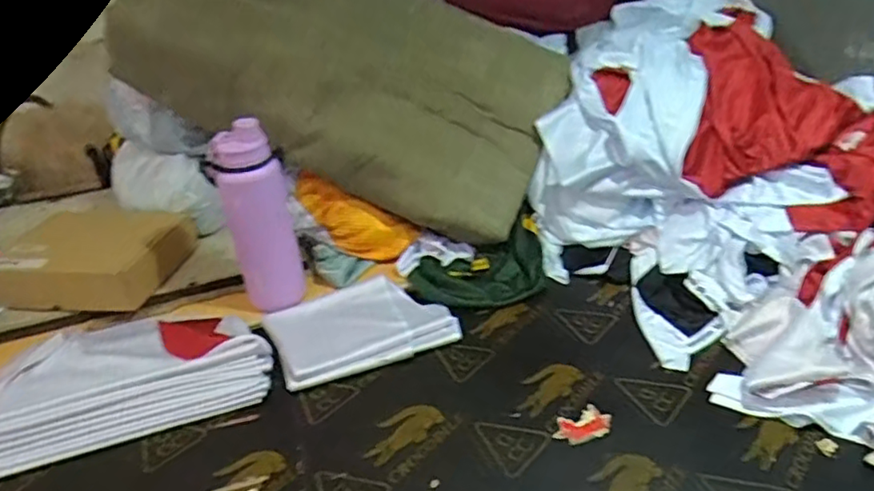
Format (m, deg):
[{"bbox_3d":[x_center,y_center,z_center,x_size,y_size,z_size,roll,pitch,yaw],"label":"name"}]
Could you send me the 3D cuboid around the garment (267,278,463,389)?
[{"bbox_3d":[-0.115,0.115,0.948,0.262,0.032,0.181,-16,32,-18],"label":"garment"}]

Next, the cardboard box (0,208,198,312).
[{"bbox_3d":[-0.583,0.025,1.063,0.282,0.096,0.202,0,31,8],"label":"cardboard box"}]

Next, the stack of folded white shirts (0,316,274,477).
[{"bbox_3d":[-0.425,0.163,0.856,0.365,0.042,0.249,-14,31,-16],"label":"stack of folded white shirts"}]

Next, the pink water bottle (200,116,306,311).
[{"bbox_3d":[-0.274,-0.039,0.942,0.097,0.283,0.083,7,32,19],"label":"pink water bottle"}]

